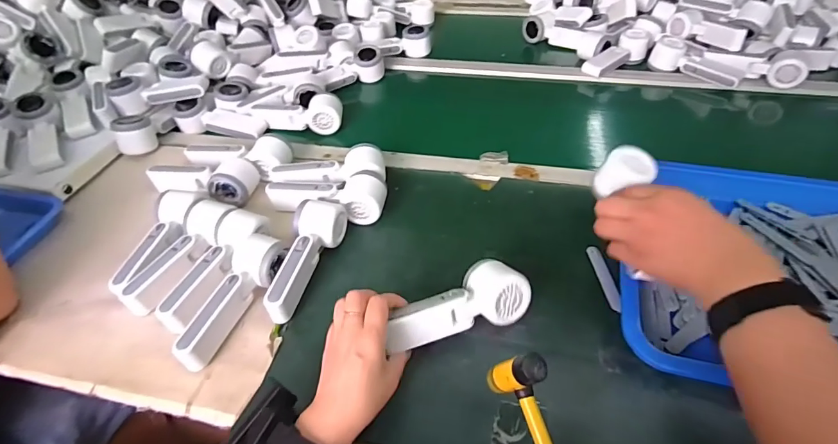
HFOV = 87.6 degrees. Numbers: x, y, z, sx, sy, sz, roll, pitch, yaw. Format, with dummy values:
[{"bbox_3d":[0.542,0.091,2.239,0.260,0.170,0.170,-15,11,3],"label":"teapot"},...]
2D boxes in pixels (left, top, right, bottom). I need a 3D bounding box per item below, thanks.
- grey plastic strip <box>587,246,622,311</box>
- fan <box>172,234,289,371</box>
[{"bbox_3d":[0.221,0.066,0.520,0.014,0.004,0.095,-15,43,10],"label":"grey plastic strip"},{"bbox_3d":[-0.213,0.087,0.496,0.056,0.053,0.163,15,47,18],"label":"fan"}]

